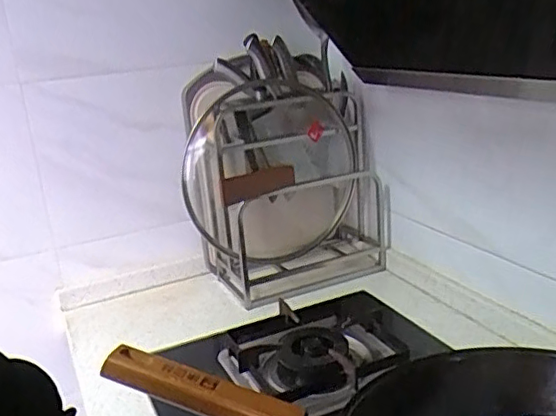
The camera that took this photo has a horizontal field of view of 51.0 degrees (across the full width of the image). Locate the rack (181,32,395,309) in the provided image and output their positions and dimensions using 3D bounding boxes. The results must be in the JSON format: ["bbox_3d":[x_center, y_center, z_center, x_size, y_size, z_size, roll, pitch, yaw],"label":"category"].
[{"bbox_3d":[0.014,-0.073,1.151,0.379,0.437,0.242,-16,24,-33],"label":"rack"}]

